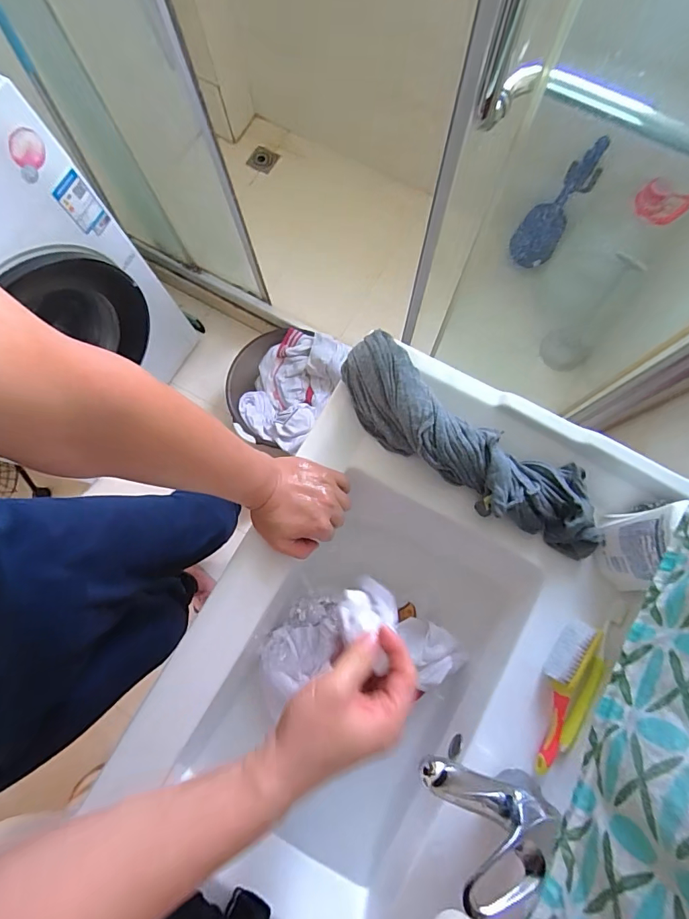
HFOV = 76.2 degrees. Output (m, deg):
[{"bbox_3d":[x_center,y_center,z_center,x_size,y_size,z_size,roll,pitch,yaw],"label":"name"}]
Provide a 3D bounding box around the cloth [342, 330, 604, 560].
[{"bbox_3d":[0.152,-0.015,0.528,0.364,0.070,0.107,34,81,8],"label":"cloth"}]

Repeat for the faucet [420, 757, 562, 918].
[{"bbox_3d":[0.129,0.360,0.434,0.140,0.115,0.093,22,80,6],"label":"faucet"}]

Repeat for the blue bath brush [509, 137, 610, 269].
[{"bbox_3d":[0.591,-0.711,1.253,0.133,0.426,0.038,27,65,7],"label":"blue bath brush"}]

